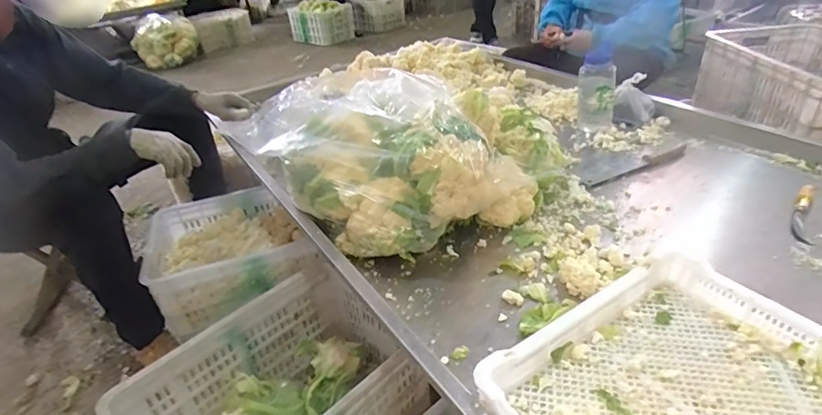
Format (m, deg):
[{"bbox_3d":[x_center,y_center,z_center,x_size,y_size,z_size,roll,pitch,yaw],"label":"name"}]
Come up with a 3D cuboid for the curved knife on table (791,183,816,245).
[{"bbox_3d":[0.742,0.008,0.888,0.033,0.018,0.197,18,39,31],"label":"curved knife on table"}]

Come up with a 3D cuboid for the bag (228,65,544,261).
[{"bbox_3d":[-0.061,-0.112,0.981,0.409,0.242,0.507,-22,37,-24],"label":"bag"}]

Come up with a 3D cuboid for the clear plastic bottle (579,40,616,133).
[{"bbox_3d":[0.482,-0.304,1.220,0.093,0.205,0.091,14,38,28],"label":"clear plastic bottle"}]

